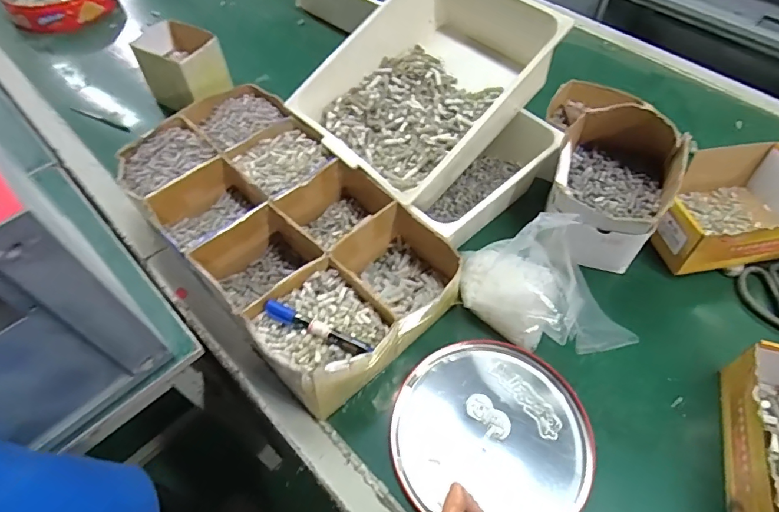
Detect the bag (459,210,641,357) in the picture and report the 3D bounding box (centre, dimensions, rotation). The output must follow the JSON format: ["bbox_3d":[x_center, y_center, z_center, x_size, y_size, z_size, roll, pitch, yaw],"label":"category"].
[{"bbox_3d":[0.193,0.041,0.588,0.103,0.211,0.215,-37,64,-23],"label":"bag"}]

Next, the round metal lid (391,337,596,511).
[{"bbox_3d":[0.128,0.220,0.583,0.234,0.013,0.231,0,56,0],"label":"round metal lid"}]

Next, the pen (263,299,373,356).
[{"bbox_3d":[-0.085,0.086,0.552,0.138,0.019,0.020,21,58,15],"label":"pen"}]

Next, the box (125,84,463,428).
[{"bbox_3d":[-0.163,-0.042,0.697,0.275,0.118,0.516,-38,63,-22],"label":"box"}]

